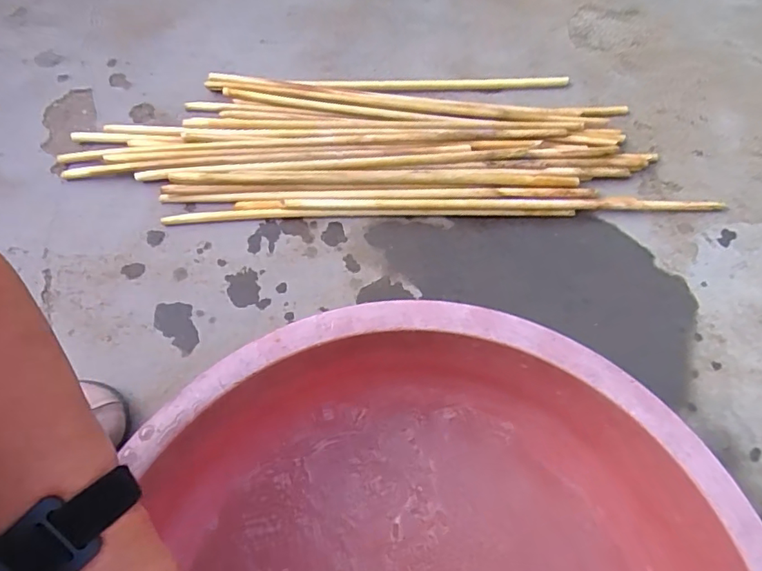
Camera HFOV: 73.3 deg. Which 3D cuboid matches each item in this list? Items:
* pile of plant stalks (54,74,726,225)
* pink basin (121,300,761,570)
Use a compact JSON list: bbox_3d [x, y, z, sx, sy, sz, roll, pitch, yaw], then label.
[{"bbox_3d":[-0.008,-0.183,0.650,0.762,0.046,0.222,-1,62,0],"label":"pile of plant stalks"},{"bbox_3d":[0.038,0.253,0.370,0.463,0.132,0.443,0,62,0],"label":"pink basin"}]

